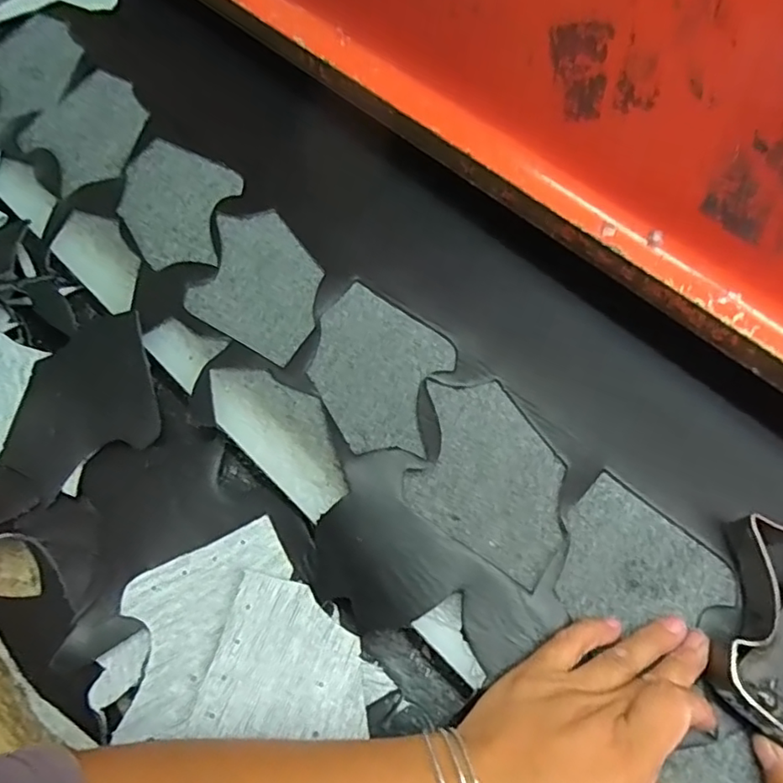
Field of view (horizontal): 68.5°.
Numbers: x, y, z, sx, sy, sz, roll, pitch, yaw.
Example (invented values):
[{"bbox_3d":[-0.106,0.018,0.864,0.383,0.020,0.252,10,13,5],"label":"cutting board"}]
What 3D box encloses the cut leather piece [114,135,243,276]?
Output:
[{"bbox_3d":[-0.180,-0.157,0.481,0.096,0.005,0.120,8,67,1],"label":"cut leather piece"}]

